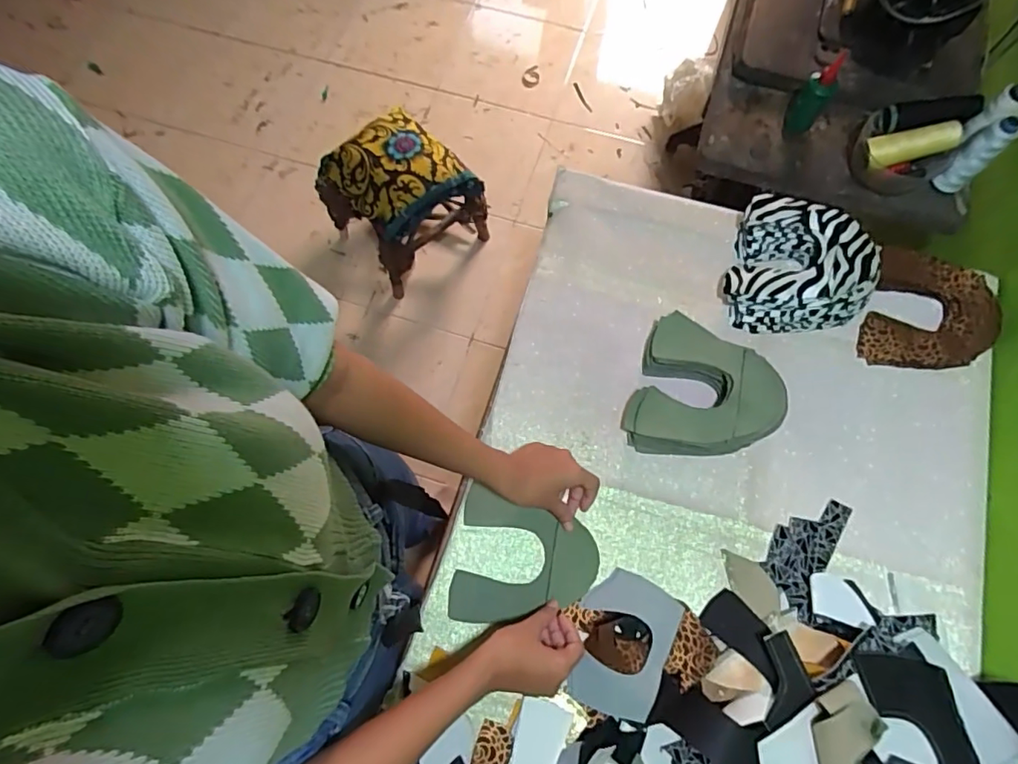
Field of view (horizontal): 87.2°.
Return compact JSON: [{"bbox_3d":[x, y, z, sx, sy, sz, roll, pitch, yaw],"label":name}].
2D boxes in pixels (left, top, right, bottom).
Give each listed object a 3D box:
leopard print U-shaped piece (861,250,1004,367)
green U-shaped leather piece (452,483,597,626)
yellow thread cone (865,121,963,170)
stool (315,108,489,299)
[{"bbox_3d":[0.550,-0.091,0.699,0.153,0.037,0.161,15,72,5],"label":"leopard print U-shaped piece"},{"bbox_3d":[0.020,0.209,0.617,0.159,0.009,0.140,9,72,3],"label":"green U-shaped leather piece"},{"bbox_3d":[0.557,-0.326,0.738,0.109,0.035,0.036,-8,70,20],"label":"yellow thread cone"},{"bbox_3d":[-0.273,-0.491,1.439,0.326,0.391,0.316,-41,76,-12],"label":"stool"}]

